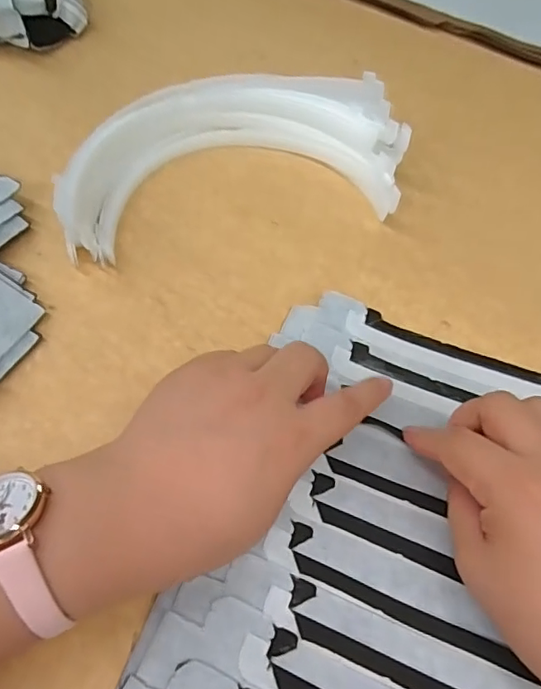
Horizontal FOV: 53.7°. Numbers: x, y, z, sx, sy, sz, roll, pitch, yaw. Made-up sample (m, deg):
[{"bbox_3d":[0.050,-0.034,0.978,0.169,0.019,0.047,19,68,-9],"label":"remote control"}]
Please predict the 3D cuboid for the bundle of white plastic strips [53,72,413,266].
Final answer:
[{"bbox_3d":[-0.024,-0.129,0.354,0.226,0.049,0.122,-10,61,-10],"label":"bundle of white plastic strips"}]

